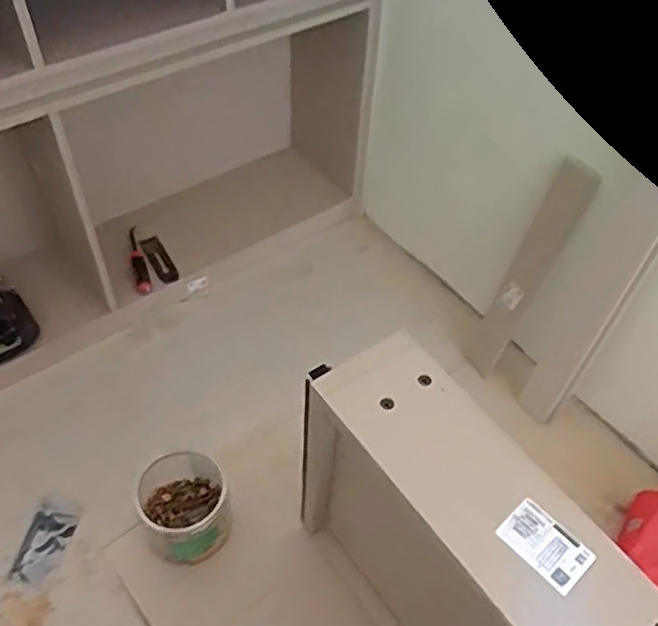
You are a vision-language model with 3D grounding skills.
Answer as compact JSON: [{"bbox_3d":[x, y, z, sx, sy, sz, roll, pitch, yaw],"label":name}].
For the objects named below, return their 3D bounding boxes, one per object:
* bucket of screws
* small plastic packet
[{"bbox_3d":[-0.158,0.211,0.746,0.088,0.086,0.101,-13,52,-14],"label":"bucket of screws"},{"bbox_3d":[-0.563,0.452,1.364,0.085,0.019,0.176,13,51,8],"label":"small plastic packet"}]

